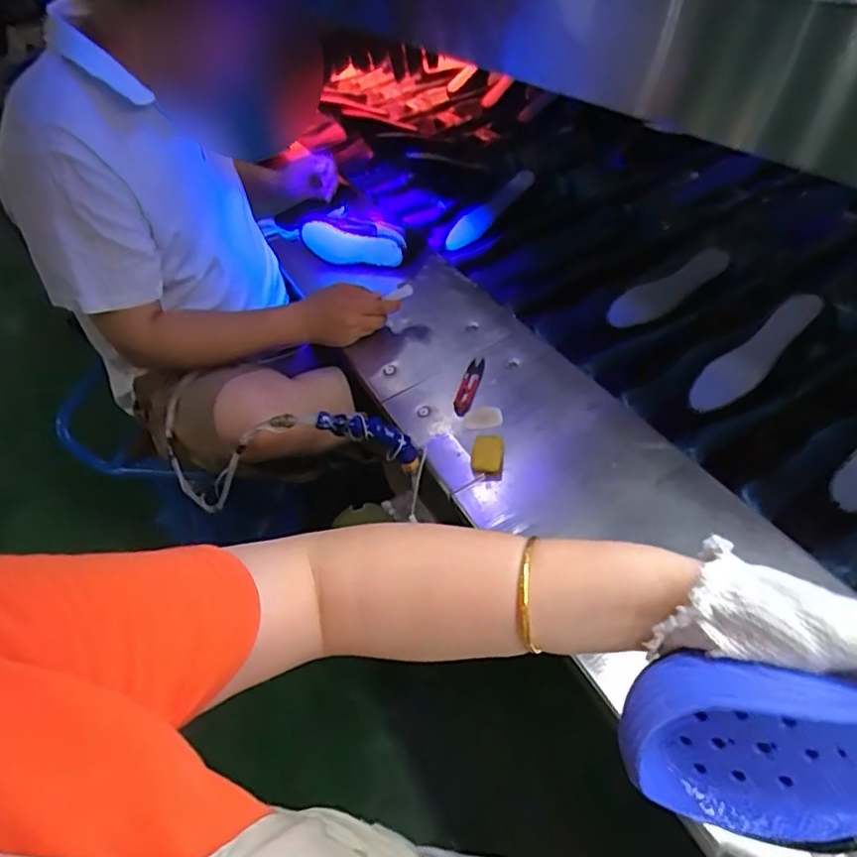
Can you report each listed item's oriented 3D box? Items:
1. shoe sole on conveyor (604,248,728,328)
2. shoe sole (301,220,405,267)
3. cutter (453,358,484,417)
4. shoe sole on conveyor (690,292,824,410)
[{"bbox_3d":[0.358,-0.208,0.883,0.195,0.025,0.052,-31,47,-2],"label":"shoe sole on conveyor"},{"bbox_3d":[-0.137,-0.316,1.039,0.212,0.066,0.016,14,52,24],"label":"shoe sole"},{"bbox_3d":[0.055,-0.056,0.790,0.025,0.011,0.106,7,49,18],"label":"cutter"},{"bbox_3d":[0.407,-0.092,0.742,0.187,0.012,0.058,-44,48,6],"label":"shoe sole on conveyor"}]

